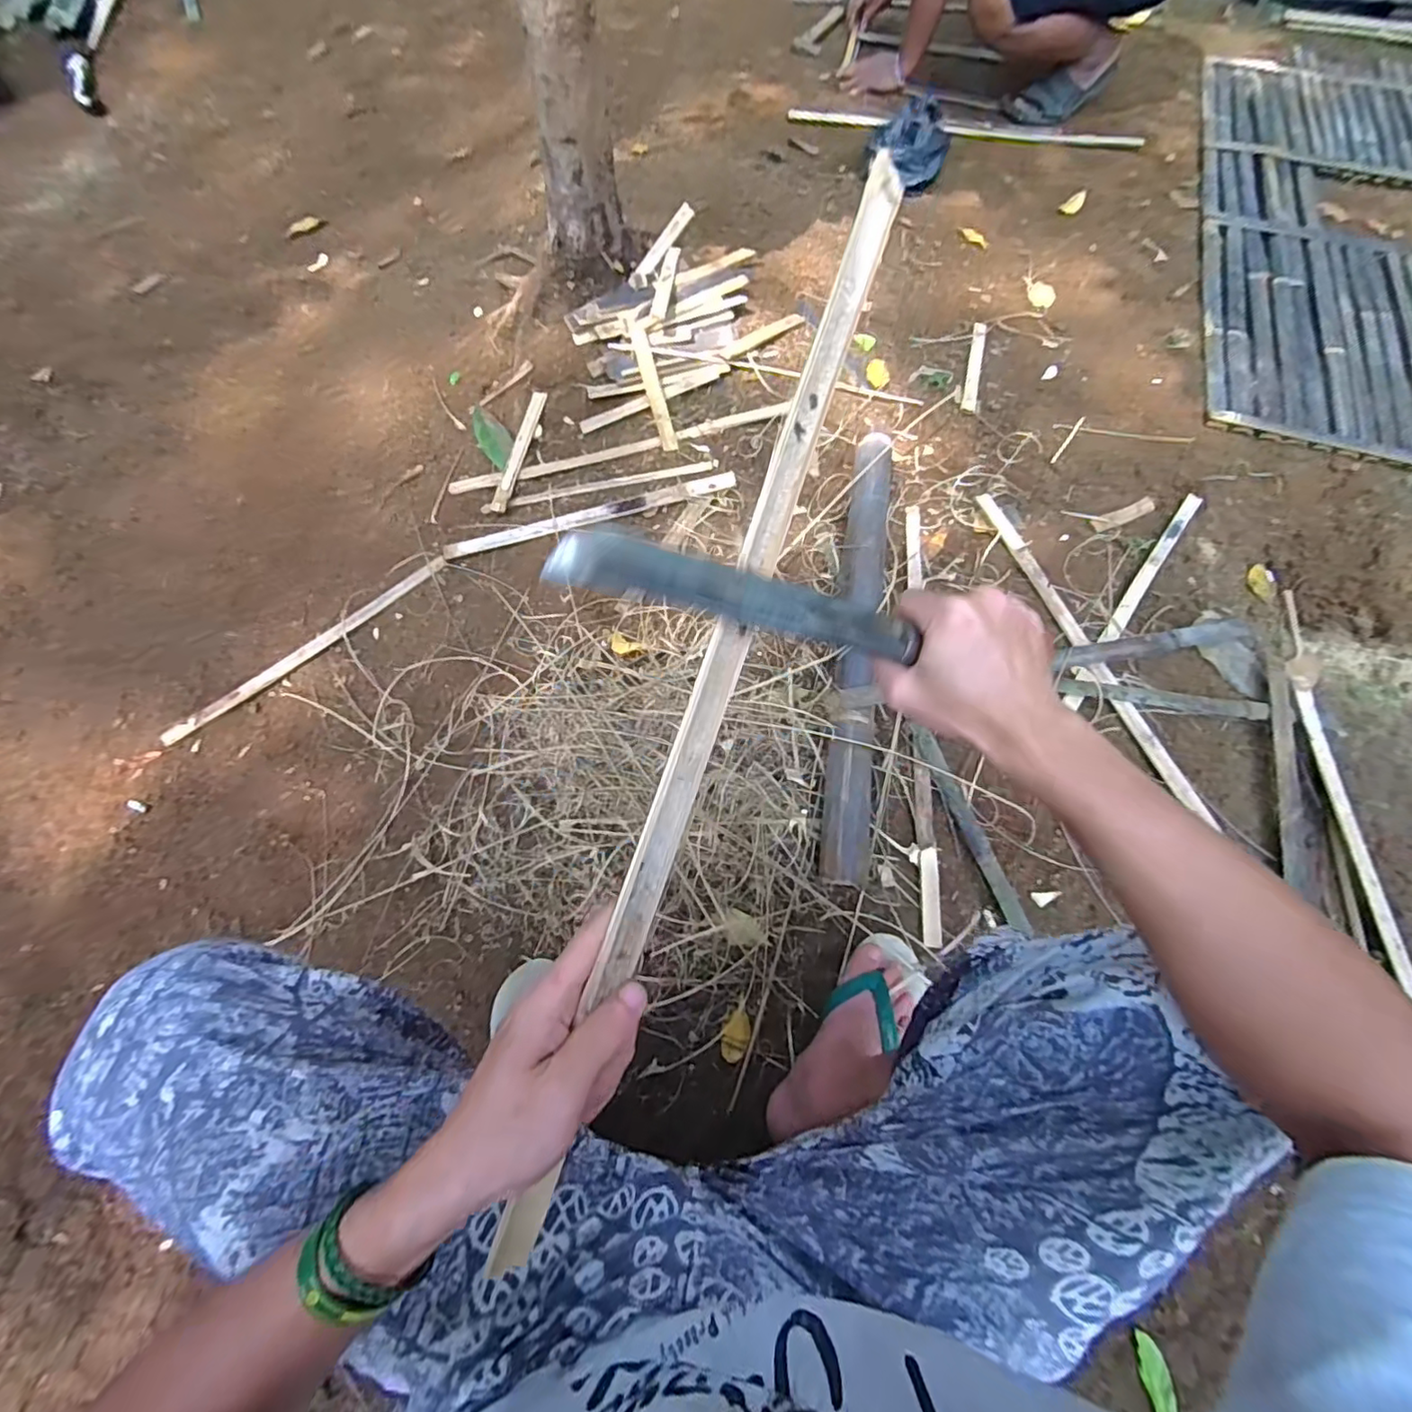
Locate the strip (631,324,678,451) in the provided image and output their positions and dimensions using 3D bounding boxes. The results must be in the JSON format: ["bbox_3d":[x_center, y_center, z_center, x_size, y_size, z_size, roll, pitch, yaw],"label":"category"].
[{"bbox_3d":[-0.087,-0.536,1.005,0.027,0.013,0.233,-14,82,-7],"label":"strip"}]

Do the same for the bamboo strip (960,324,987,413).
[{"bbox_3d":[0.535,-0.674,1.177,0.029,0.009,0.245,15,68,5],"label":"bamboo strip"}]

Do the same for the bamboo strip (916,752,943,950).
[{"bbox_3d":[0.303,0.190,0.809,0.025,0.013,0.255,4,68,1],"label":"bamboo strip"}]

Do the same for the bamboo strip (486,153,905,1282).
[{"bbox_3d":[0.009,-0.025,0.352,0.027,0.009,0.675,24,81,-34],"label":"bamboo strip"}]

